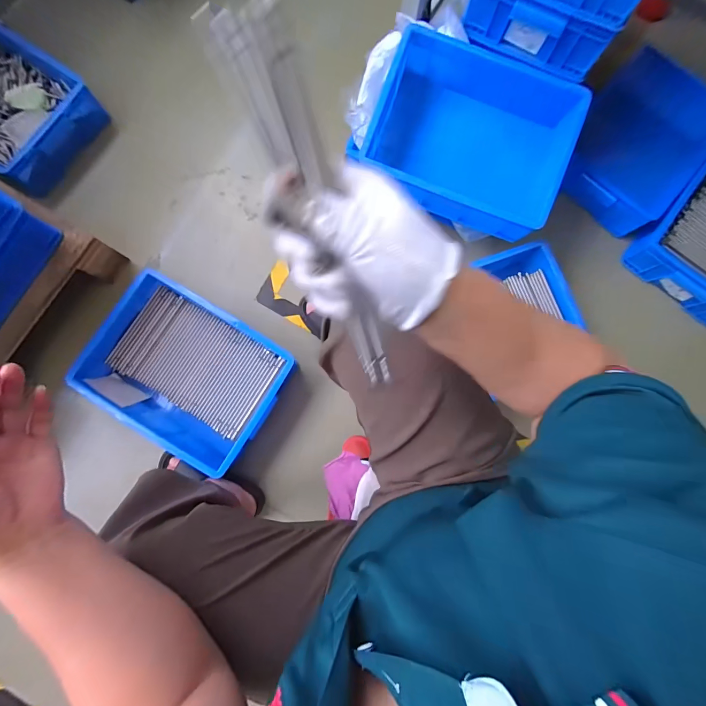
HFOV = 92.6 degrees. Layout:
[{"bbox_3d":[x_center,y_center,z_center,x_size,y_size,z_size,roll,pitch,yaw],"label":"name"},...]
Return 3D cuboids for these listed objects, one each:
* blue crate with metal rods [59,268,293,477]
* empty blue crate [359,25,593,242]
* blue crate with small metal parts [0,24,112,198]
[{"bbox_3d":[-0.380,0.045,0.806,0.416,0.135,0.310,31,83,3],"label":"blue crate with metal rods"},{"bbox_3d":[0.267,-0.488,0.767,0.411,0.146,0.337,23,83,2],"label":"empty blue crate"},{"bbox_3d":[-0.903,-0.657,0.859,0.429,0.119,0.318,33,83,3],"label":"blue crate with small metal parts"}]

